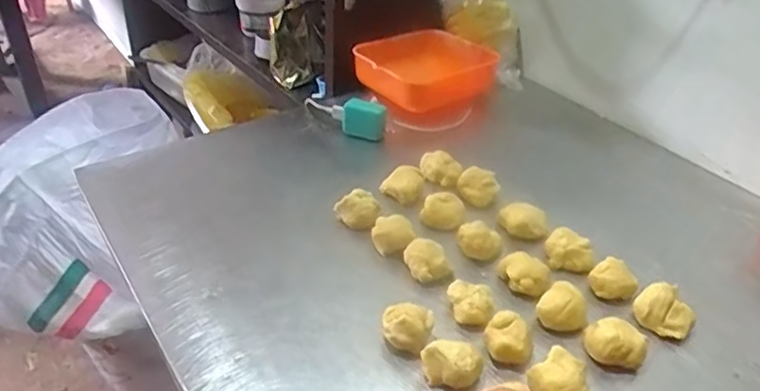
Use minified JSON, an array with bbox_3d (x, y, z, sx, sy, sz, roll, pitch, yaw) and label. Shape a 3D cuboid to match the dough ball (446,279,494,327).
[{"bbox_3d":[0.073,0.088,0.500,0.036,0.025,0.030,6,35,5],"label":"dough ball"}]

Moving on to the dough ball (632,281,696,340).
[{"bbox_3d":[0.228,0.093,0.498,0.044,0.032,0.031,22,39,25],"label":"dough ball"}]

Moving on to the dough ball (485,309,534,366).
[{"bbox_3d":[0.097,0.109,0.465,0.034,0.030,0.034,2,35,-1],"label":"dough ball"}]

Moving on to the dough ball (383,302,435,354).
[{"bbox_3d":[0.021,0.101,0.471,0.036,0.027,0.030,6,35,6],"label":"dough ball"}]

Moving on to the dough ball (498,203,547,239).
[{"bbox_3d":[0.134,0.026,0.586,0.040,0.029,0.026,1,35,-2],"label":"dough ball"}]

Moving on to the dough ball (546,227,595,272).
[{"bbox_3d":[0.170,0.049,0.559,0.038,0.027,0.039,2,35,-1],"label":"dough ball"}]

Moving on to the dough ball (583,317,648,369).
[{"bbox_3d":[0.176,0.113,0.469,0.043,0.029,0.032,9,35,9],"label":"dough ball"}]

